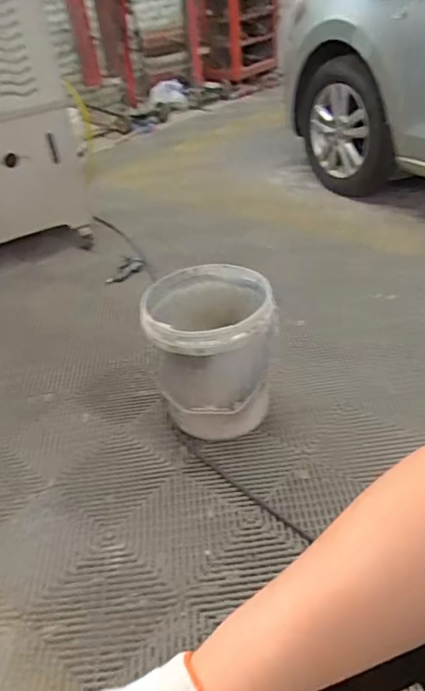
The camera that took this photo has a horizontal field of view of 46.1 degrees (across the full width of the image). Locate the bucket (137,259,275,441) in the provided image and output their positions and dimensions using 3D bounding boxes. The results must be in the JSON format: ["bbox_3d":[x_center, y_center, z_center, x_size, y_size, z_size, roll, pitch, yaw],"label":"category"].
[{"bbox_3d":[-0.002,0.022,1.211,0.284,0.325,0.289,-3,37,2],"label":"bucket"}]

